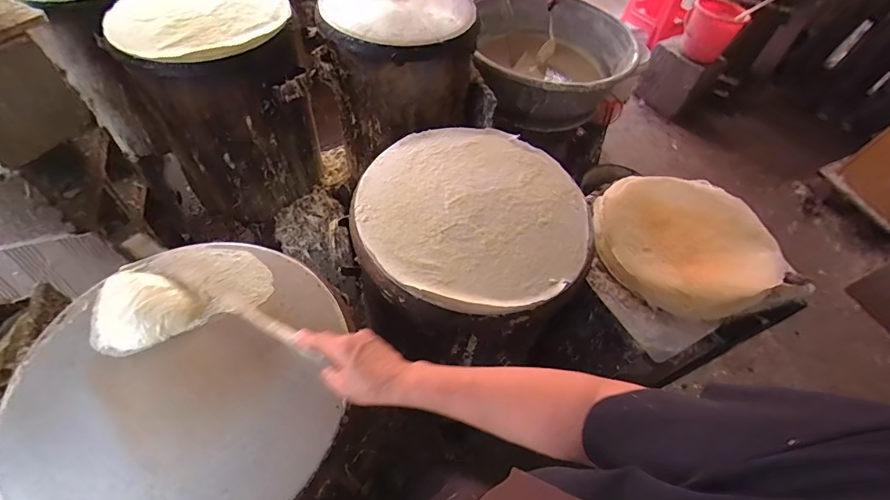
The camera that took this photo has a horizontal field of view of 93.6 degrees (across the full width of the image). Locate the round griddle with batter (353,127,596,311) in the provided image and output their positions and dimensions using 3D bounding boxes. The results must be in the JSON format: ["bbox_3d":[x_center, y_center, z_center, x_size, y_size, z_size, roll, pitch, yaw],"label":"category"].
[{"bbox_3d":[0.048,-0.069,0.677,0.358,0.025,0.357,1,56,-2],"label":"round griddle with batter"}]

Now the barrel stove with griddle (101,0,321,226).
[{"bbox_3d":[-0.547,-0.382,1.105,0.377,0.465,0.367,-26,62,-22],"label":"barrel stove with griddle"}]

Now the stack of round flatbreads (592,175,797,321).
[{"bbox_3d":[0.520,-0.025,0.910,0.363,0.048,0.364,-24,62,-21],"label":"stack of round flatbreads"}]

